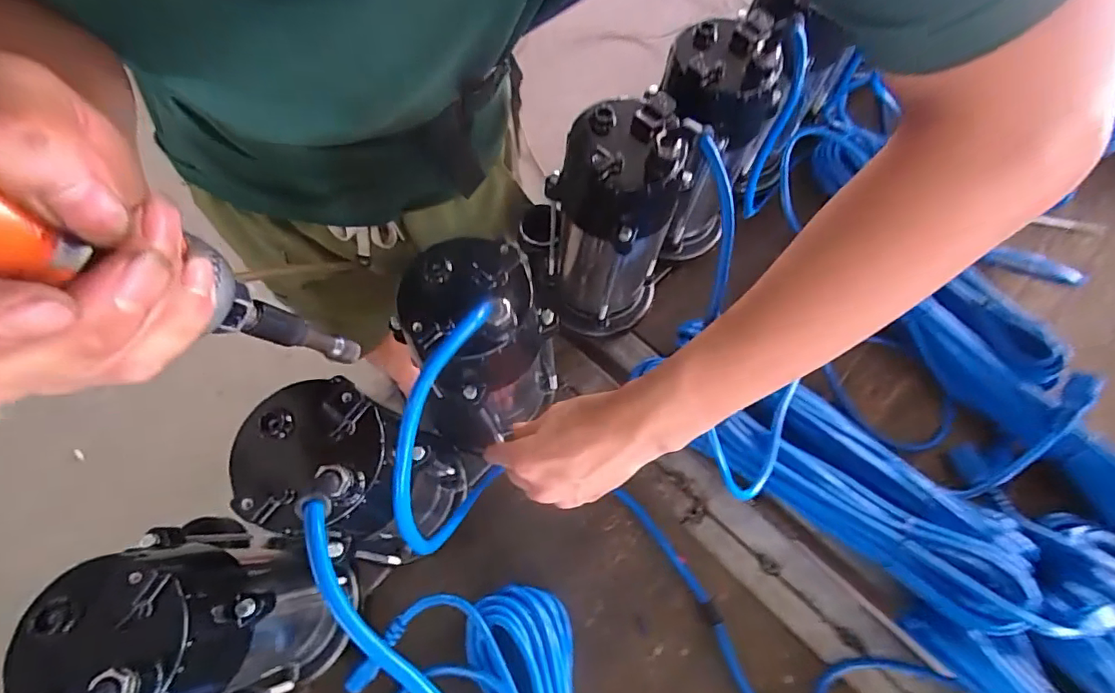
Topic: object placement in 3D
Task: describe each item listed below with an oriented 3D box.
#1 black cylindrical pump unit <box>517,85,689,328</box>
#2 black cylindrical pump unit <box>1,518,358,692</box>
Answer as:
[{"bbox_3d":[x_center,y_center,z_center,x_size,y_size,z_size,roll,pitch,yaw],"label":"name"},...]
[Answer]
[{"bbox_3d":[0.042,-0.098,0.456,0.107,0.223,0.091,-24,70,-10],"label":"black cylindrical pump unit"},{"bbox_3d":[-0.219,0.183,0.350,0.086,0.256,0.086,0,68,-1],"label":"black cylindrical pump unit"}]

